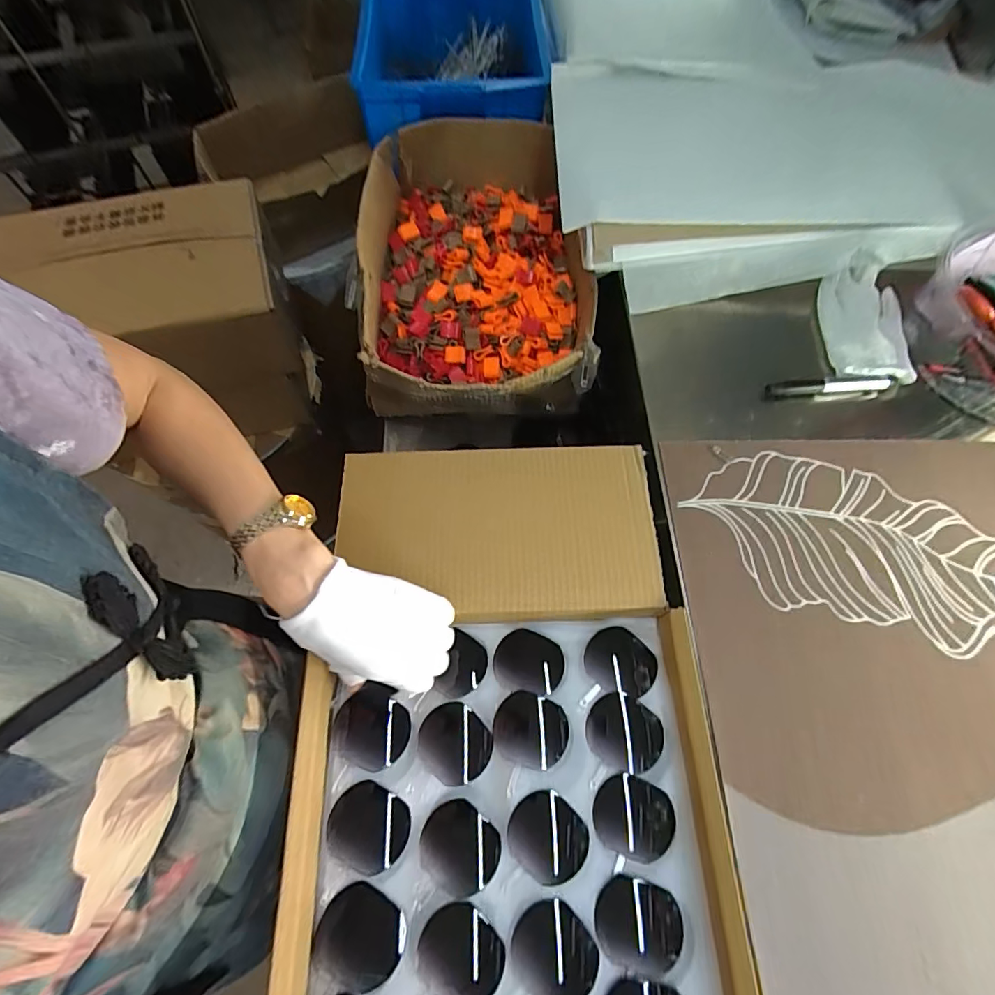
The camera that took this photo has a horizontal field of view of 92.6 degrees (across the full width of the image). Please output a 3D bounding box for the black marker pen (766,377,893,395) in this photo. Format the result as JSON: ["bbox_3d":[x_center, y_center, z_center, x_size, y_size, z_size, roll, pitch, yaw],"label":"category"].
[{"bbox_3d":[0.346,-0.118,0.497,0.134,0.018,0.014,-5,66,-4],"label":"black marker pen"}]

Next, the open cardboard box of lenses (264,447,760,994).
[{"bbox_3d":[0.007,0.300,0.367,0.316,0.140,0.715,-3,64,-1],"label":"open cardboard box of lenses"}]

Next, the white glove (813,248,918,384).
[{"bbox_3d":[0.402,-0.198,0.518,0.084,0.027,0.152,10,66,3],"label":"white glove"}]

